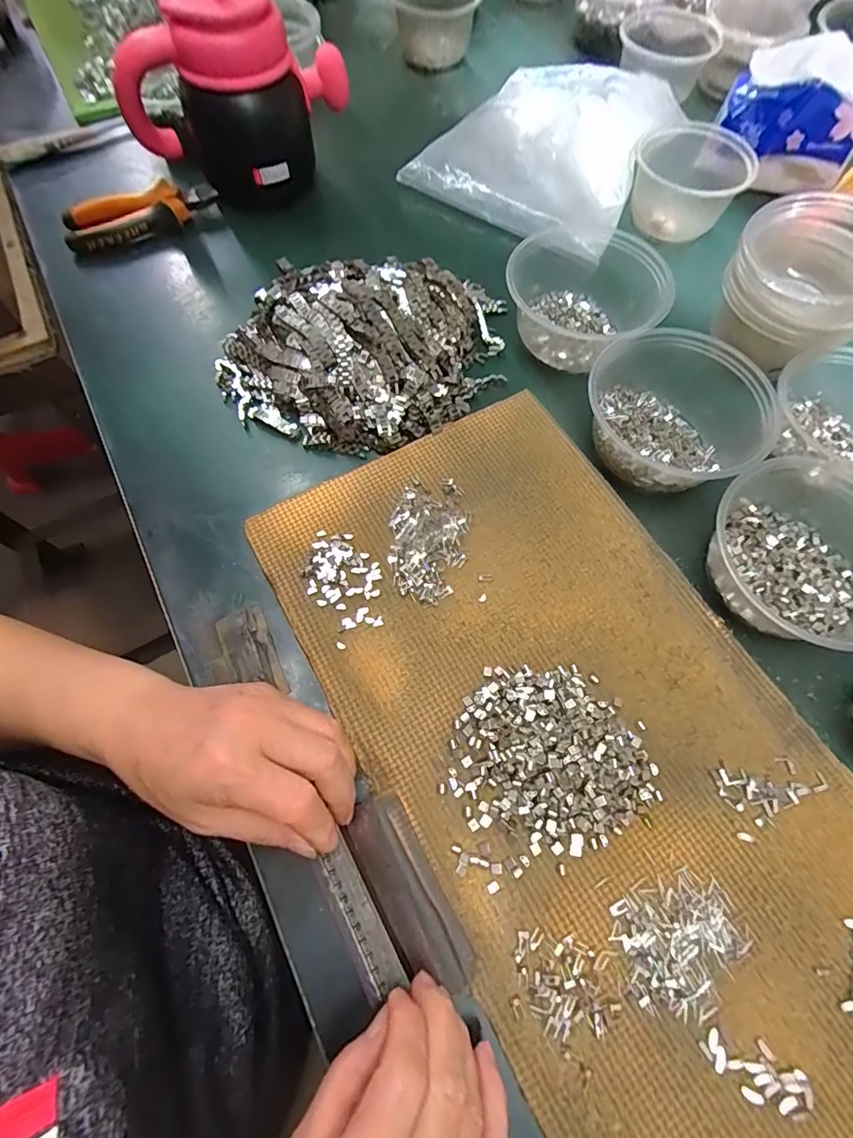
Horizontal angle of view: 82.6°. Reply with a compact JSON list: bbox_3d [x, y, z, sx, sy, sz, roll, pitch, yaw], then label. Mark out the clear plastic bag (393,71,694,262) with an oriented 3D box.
[{"bbox_3d":[0.136,-0.467,0.533,0.231,0.037,0.271,33,72,13],"label":"clear plastic bag"}]

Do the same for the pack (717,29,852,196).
[{"bbox_3d":[0.378,-0.468,0.501,0.142,0.105,0.053,36,72,14],"label":"pack"}]

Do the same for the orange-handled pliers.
[{"bbox_3d":[-0.291,-0.360,0.493,0.146,0.034,0.061,-42,73,-15],"label":"orange-handled pliers"}]

